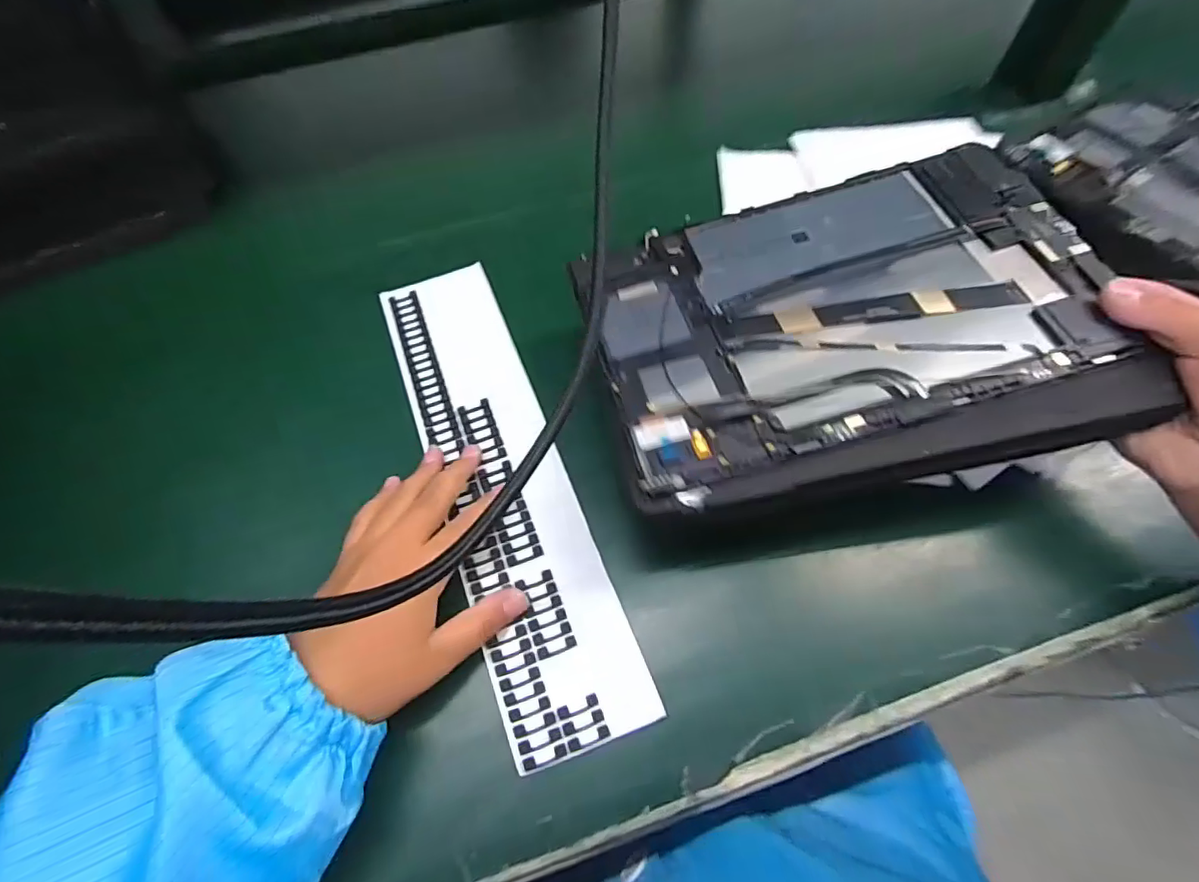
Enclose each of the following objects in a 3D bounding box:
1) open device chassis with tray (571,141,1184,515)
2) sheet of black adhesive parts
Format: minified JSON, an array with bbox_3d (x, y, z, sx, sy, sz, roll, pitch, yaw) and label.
[{"bbox_3d":[0.116,-0.059,0.271,0.233,0.024,0.170,-12,63,-5],"label":"open device chassis with tray"},{"bbox_3d":[-0.057,0.013,0.319,0.070,0.004,0.300,-22,64,-7],"label":"sheet of black adhesive parts"}]

